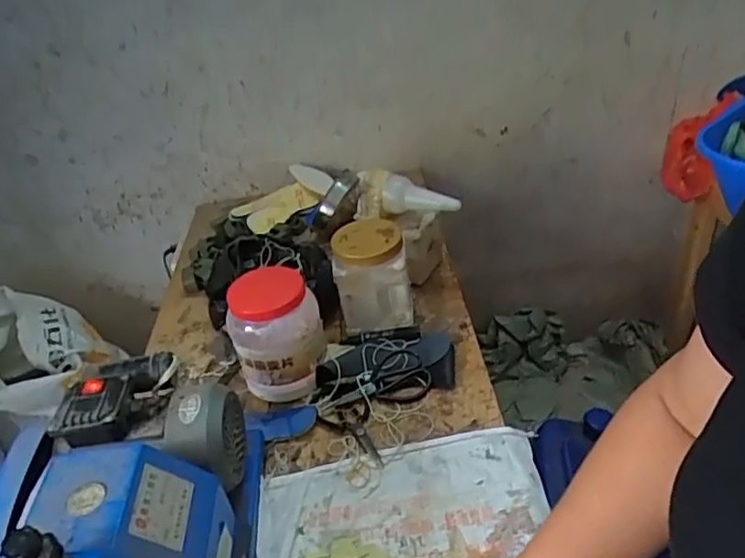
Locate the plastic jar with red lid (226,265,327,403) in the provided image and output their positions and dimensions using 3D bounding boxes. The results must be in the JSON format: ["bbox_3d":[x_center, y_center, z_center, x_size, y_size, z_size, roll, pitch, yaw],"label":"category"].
[{"bbox_3d":[-0.148,0.079,0.930,0.133,0.187,0.124,-4,39,3],"label":"plastic jar with red lid"}]

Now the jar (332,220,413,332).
[{"bbox_3d":[-0.003,-0.004,1.038,0.124,0.170,0.121,-10,39,-4],"label":"jar"}]

